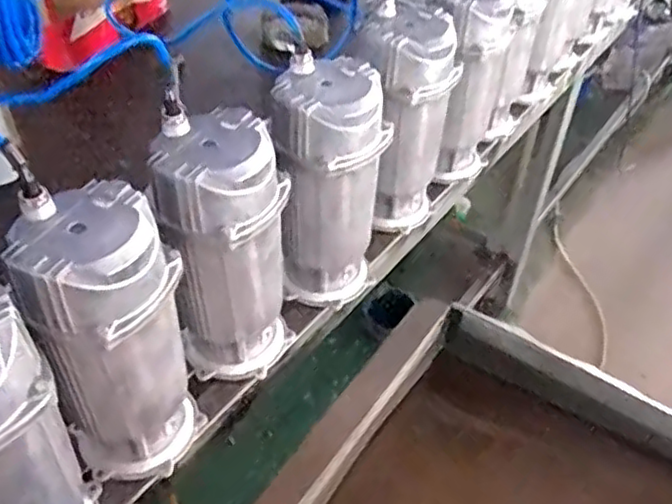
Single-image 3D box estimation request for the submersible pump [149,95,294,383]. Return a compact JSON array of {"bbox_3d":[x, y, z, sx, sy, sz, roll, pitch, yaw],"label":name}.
[{"bbox_3d":[-0.115,0.007,0.744,0.128,0.291,0.113,-7,44,-11],"label":"submersible pump"}]

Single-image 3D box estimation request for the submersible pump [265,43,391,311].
[{"bbox_3d":[-0.007,-0.071,0.834,0.131,0.291,0.115,-10,45,-14],"label":"submersible pump"}]

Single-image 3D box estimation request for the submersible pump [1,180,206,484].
[{"bbox_3d":[-0.205,0.089,0.652,0.130,0.289,0.118,-14,46,-18],"label":"submersible pump"}]

